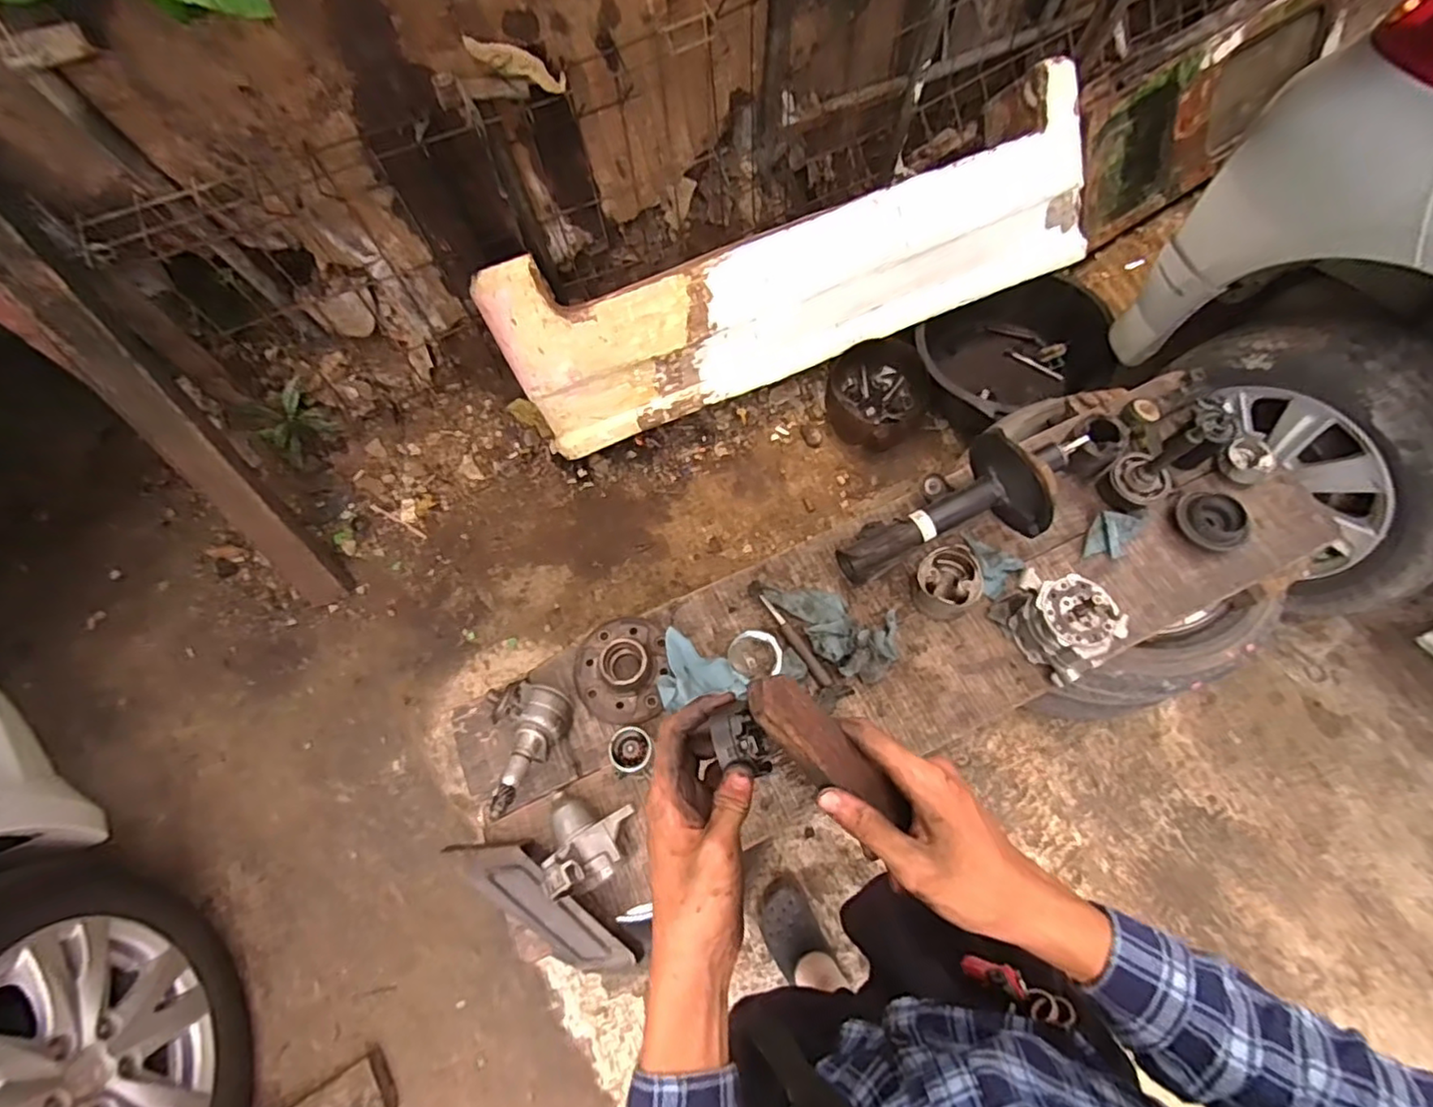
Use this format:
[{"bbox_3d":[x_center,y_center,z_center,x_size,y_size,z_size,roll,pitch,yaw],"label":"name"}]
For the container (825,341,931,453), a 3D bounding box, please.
[{"bbox_3d":[0.397,-0.385,1.600,0.237,0.147,0.250,-1,63,3],"label":"container"}]

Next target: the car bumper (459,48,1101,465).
[{"bbox_3d":[0.206,-0.633,1.433,1.380,0.466,0.130,-20,38,-7],"label":"car bumper"}]

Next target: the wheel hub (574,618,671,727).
[{"bbox_3d":[-0.130,0.153,0.863,0.126,0.045,0.145,-10,63,-1],"label":"wheel hub"}]

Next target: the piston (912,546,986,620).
[{"bbox_3d":[0.329,0.040,0.913,0.091,0.054,0.094,-15,63,-4],"label":"piston"}]

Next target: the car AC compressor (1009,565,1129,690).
[{"bbox_3d":[0.464,0.086,0.860,0.100,0.103,0.140,-32,66,-12],"label":"car AC compressor"}]

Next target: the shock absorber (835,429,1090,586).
[{"bbox_3d":[0.367,-0.068,0.902,0.385,0.149,0.154,-32,66,-12],"label":"shock absorber"}]

